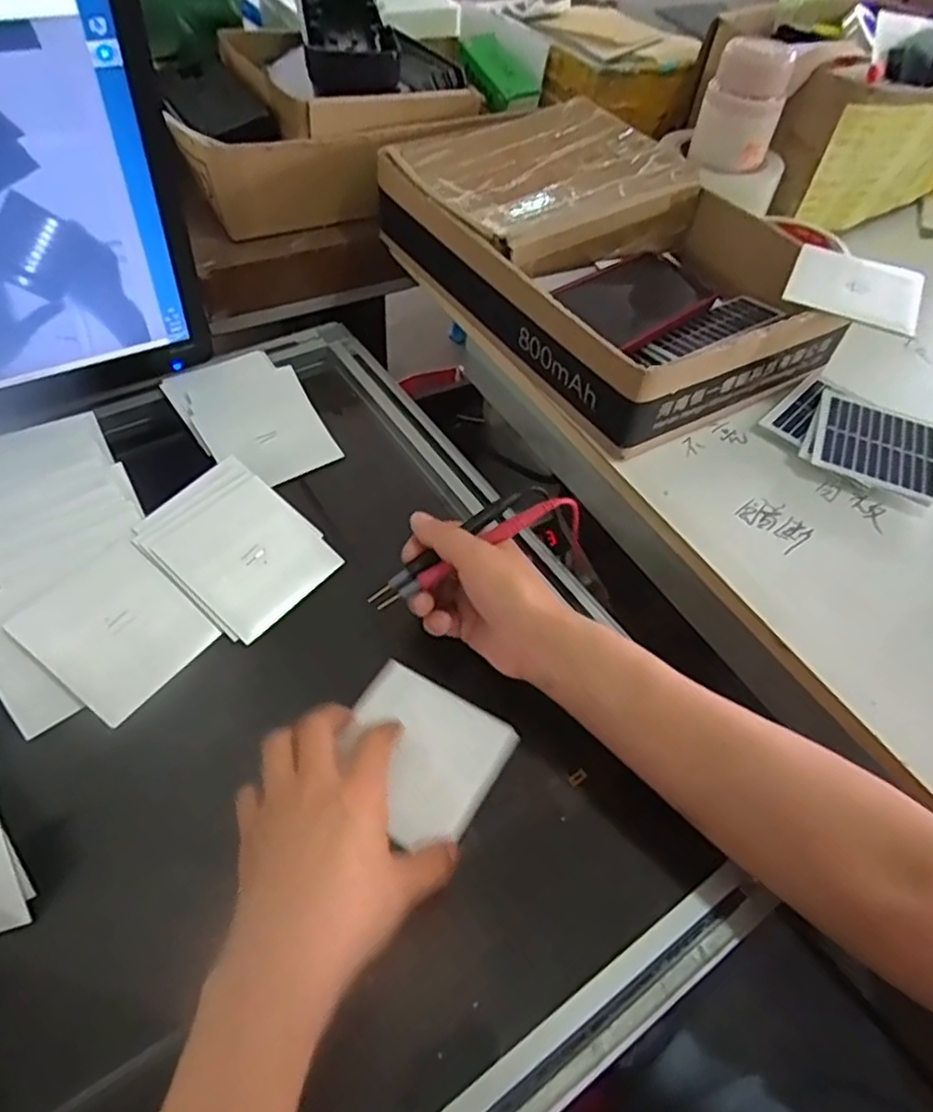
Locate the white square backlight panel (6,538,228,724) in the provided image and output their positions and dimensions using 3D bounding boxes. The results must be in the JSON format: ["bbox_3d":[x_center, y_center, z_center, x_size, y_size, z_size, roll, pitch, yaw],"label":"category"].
[{"bbox_3d":[-0.216,0.045,0.417,0.089,0.005,0.083,43,62,2],"label":"white square backlight panel"}]

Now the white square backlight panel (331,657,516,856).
[{"bbox_3d":[-0.029,0.114,0.394,0.094,0.005,0.086,27,55,15],"label":"white square backlight panel"}]

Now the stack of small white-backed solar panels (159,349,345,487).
[{"bbox_3d":[-0.176,-0.115,0.557,0.098,0.012,0.155,-26,59,-23],"label":"stack of small white-backed solar panels"}]

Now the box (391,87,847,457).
[{"bbox_3d":[0.112,-0.262,0.570,0.246,0.080,0.377,-25,58,-22],"label":"box"}]

